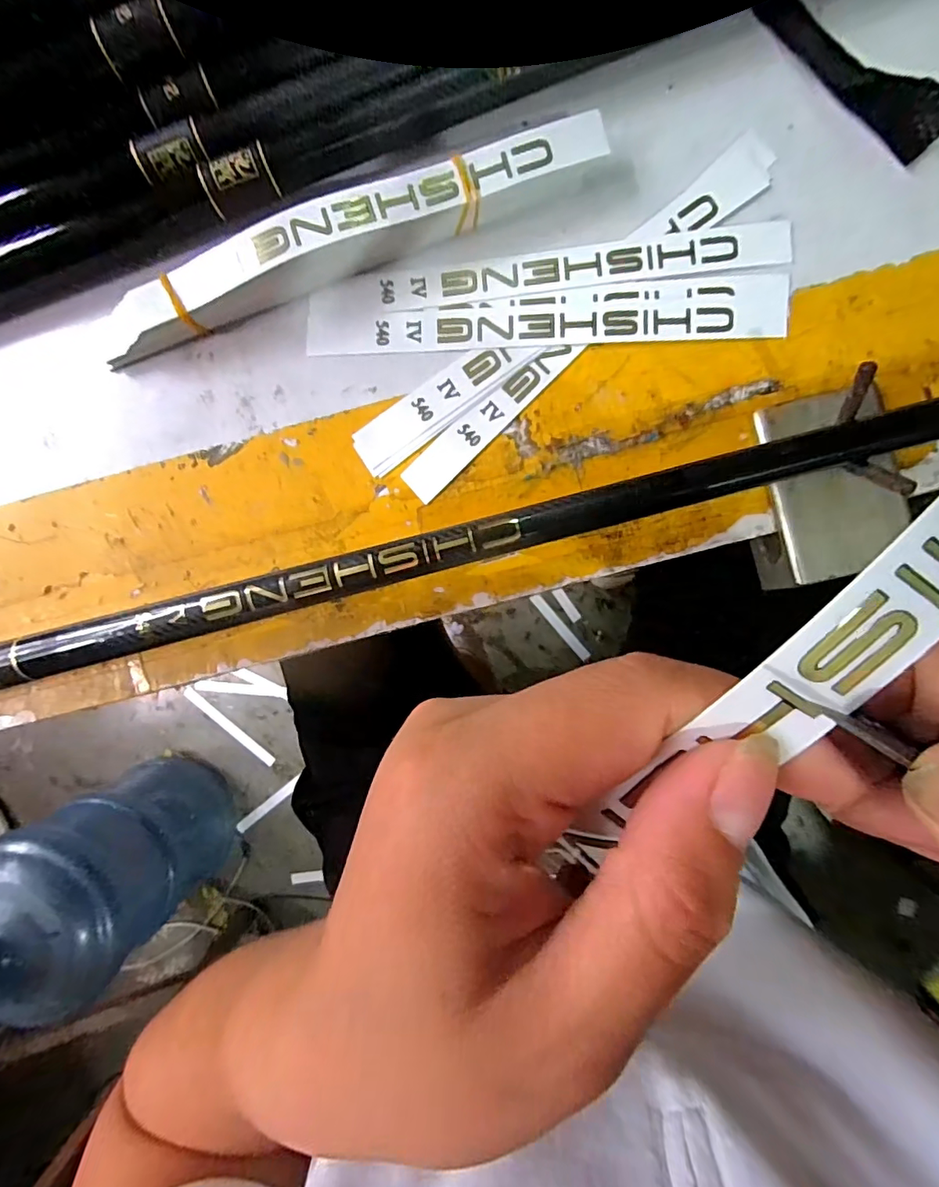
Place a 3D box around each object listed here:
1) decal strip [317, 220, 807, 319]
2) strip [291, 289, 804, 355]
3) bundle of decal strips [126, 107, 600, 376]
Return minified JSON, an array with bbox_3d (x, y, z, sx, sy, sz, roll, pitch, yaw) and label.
[{"bbox_3d":[0.036,-0.155,0.239,0.226,0.004,0.021,-5,91,3],"label":"decal strip"},{"bbox_3d":[0.035,-0.129,0.240,0.227,0.004,0.019,-1,91,3],"label":"strip"},{"bbox_3d":[-0.055,-0.164,0.233,0.240,0.027,0.025,-19,90,3],"label":"bundle of decal strips"}]

